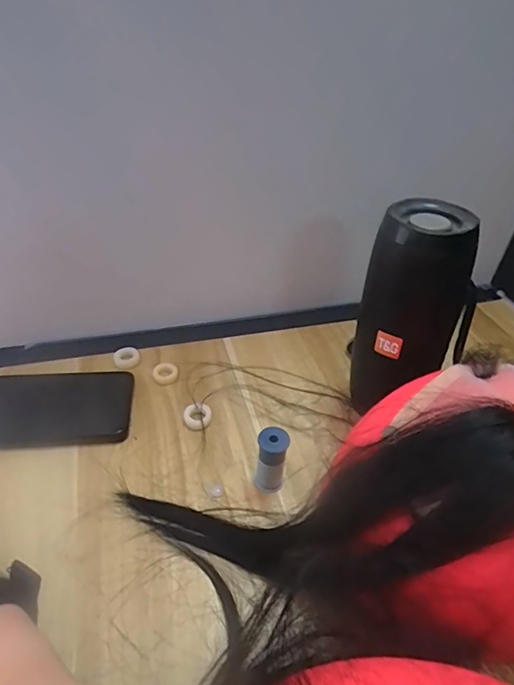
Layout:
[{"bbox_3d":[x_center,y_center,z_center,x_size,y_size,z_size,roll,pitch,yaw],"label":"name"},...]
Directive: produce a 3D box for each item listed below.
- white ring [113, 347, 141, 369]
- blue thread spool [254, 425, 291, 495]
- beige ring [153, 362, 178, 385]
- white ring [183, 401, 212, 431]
[{"bbox_3d":[-0.124,0.014,0.436,0.024,0.005,0.027,-13,42,-19],"label":"white ring"},{"bbox_3d":[0.011,0.085,0.332,0.021,0.049,0.020,2,39,-2],"label":"blue thread spool"},{"bbox_3d":[-0.085,0.029,0.424,0.022,0.007,0.026,-6,40,-11],"label":"beige ring"},{"bbox_3d":[-0.050,0.061,0.385,0.023,0.005,0.027,-4,40,-10],"label":"white ring"}]

